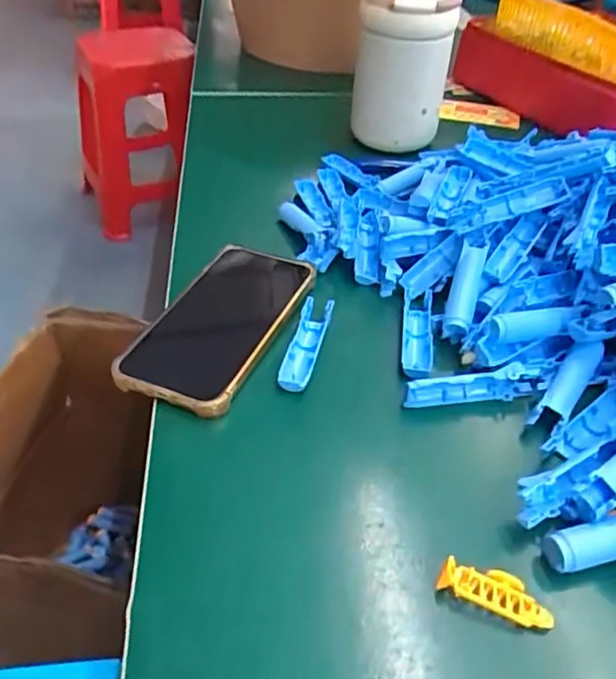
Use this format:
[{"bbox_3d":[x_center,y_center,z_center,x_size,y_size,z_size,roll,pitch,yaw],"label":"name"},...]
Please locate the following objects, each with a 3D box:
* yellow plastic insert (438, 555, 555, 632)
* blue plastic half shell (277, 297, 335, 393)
[{"bbox_3d":[0.082,0.108,0.273,0.048,0.012,0.017,18,43,16],"label":"yellow plastic insert"},{"bbox_3d":[-0.001,0.001,0.397,0.019,0.011,0.079,11,41,8],"label":"blue plastic half shell"}]

